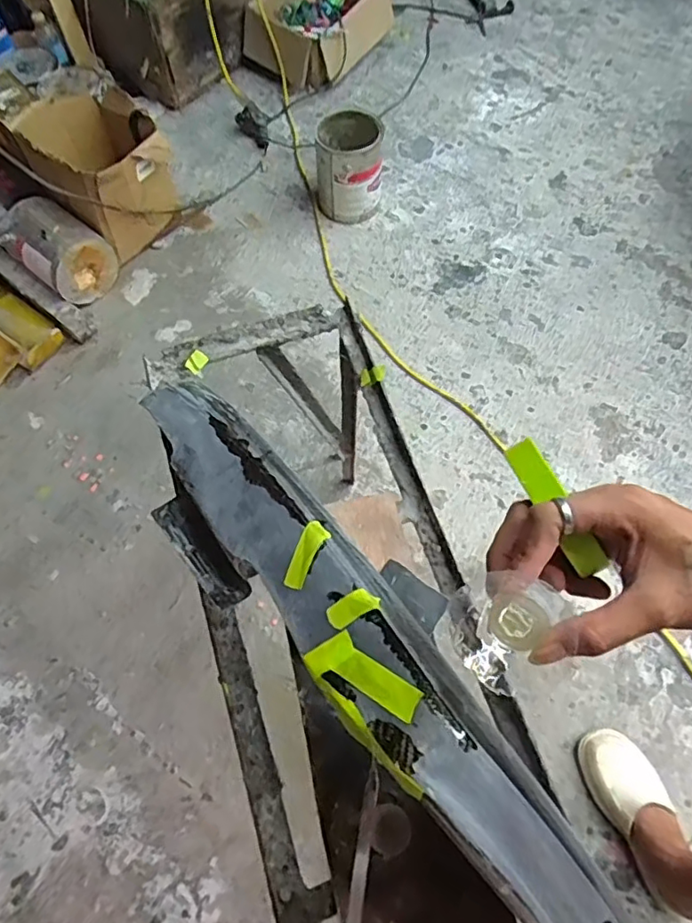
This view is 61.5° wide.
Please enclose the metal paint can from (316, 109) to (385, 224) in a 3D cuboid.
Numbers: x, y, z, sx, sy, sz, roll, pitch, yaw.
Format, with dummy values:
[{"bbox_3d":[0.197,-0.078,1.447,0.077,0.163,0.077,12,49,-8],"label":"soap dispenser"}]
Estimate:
[{"bbox_3d":[0.007,-0.737,1.460,0.160,0.200,0.173,-1,64,1],"label":"metal paint can"}]

